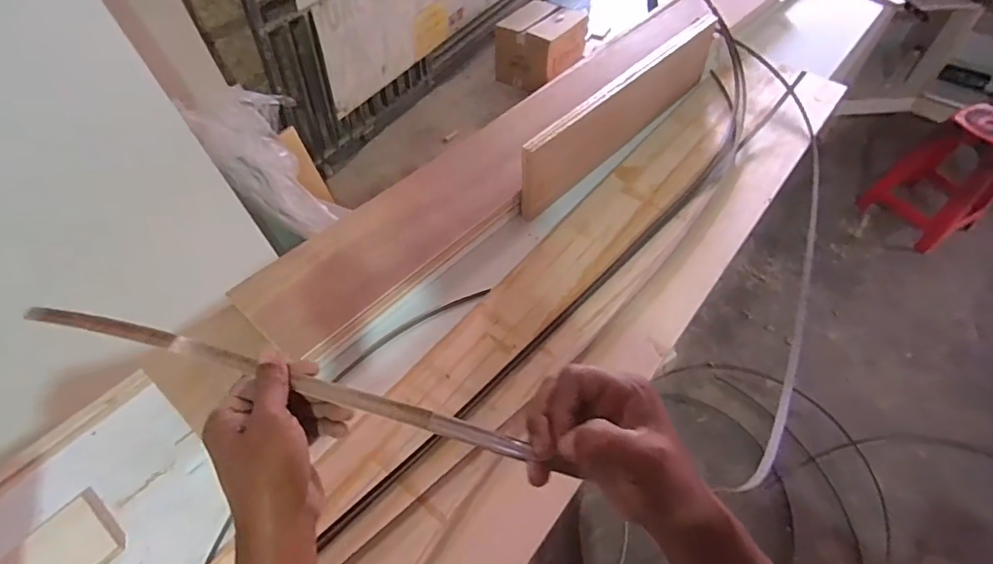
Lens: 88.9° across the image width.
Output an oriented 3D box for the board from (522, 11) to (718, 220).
[{"bbox_3d":[0.308,-0.405,1.144,0.033,0.166,0.735,30,58,33],"label":"board"}]

